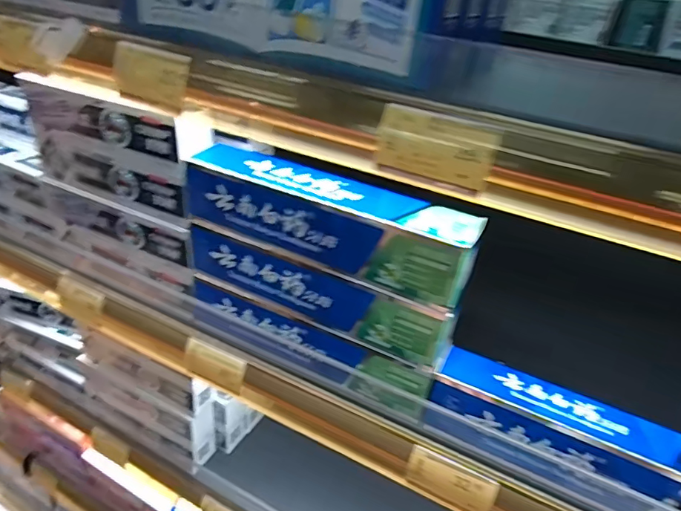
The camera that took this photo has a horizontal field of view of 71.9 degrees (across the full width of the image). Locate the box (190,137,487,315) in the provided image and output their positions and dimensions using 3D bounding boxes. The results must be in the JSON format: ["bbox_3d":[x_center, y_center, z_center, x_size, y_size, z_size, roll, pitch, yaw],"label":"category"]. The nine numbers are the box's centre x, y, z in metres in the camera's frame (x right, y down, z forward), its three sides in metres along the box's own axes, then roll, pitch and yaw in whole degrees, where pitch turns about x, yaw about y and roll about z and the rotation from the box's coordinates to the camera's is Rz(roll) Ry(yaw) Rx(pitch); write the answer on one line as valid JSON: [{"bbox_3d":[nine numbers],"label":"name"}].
[{"bbox_3d":[-0.014,-0.028,0.357,0.231,0.059,0.044,20,32,20],"label":"box"}]

